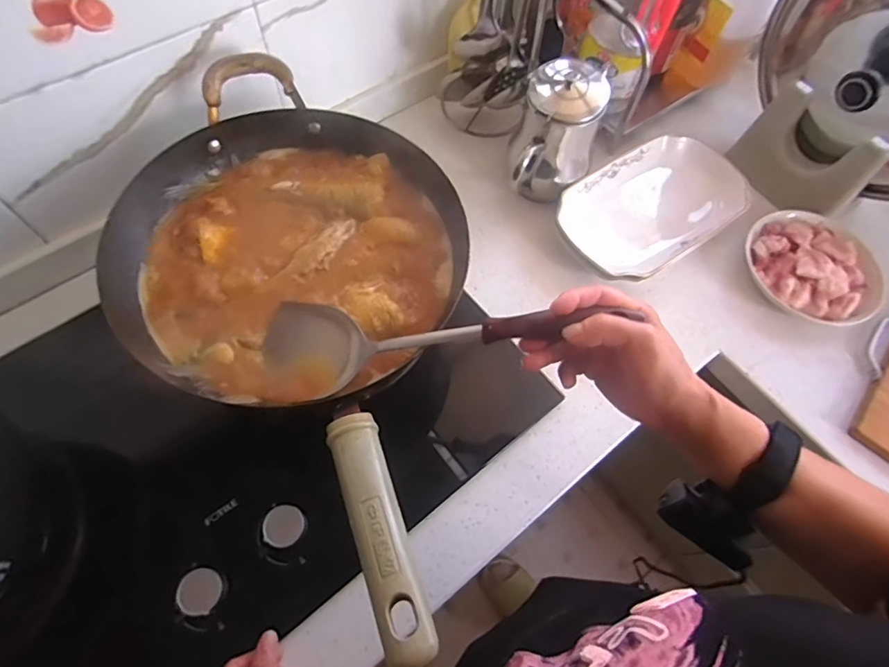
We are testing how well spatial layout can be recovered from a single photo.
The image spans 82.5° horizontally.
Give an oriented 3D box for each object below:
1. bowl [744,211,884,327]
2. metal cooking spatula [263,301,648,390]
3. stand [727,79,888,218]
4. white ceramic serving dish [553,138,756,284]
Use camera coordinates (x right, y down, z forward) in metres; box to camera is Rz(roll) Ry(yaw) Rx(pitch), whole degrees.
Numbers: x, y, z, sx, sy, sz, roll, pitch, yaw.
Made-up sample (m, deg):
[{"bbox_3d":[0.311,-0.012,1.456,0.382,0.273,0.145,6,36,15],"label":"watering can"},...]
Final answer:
[{"bbox_3d":[0.483,-0.088,0.666,0.137,0.045,0.167,-20,67,-12],"label":"bowl"},{"bbox_3d":[-0.020,-0.003,0.430,0.305,0.039,0.067,-6,62,24],"label":"metal cooking spatula"},{"bbox_3d":[0.509,-0.251,0.714,0.052,0.152,0.166,-35,71,-18],"label":"stand"},{"bbox_3d":[0.279,-0.174,0.699,0.259,0.055,0.165,-31,70,-17],"label":"white ceramic serving dish"}]

